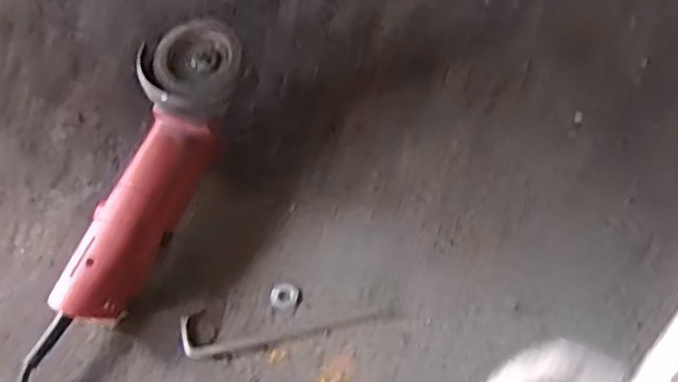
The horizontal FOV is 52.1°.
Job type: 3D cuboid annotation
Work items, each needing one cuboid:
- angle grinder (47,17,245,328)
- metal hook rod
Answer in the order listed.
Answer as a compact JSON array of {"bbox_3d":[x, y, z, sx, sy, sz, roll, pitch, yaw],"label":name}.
[{"bbox_3d":[-0.164,-0.019,0.614,0.097,0.090,0.279,18,65,12],"label":"angle grinder"},{"bbox_3d":[-0.040,0.119,0.599,0.191,0.006,0.034,-6,63,0],"label":"metal hook rod"}]

